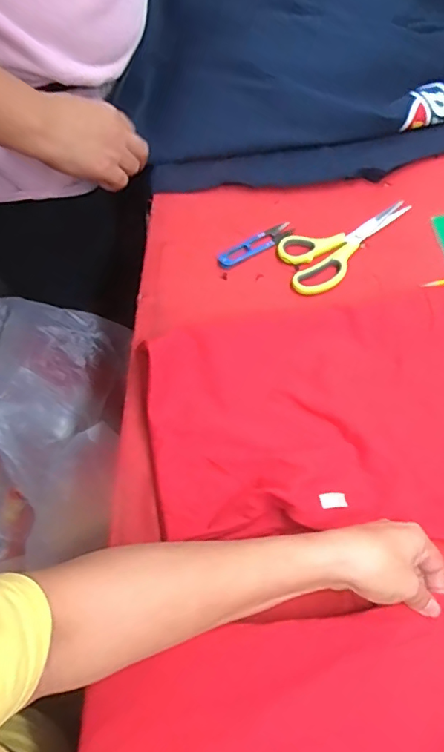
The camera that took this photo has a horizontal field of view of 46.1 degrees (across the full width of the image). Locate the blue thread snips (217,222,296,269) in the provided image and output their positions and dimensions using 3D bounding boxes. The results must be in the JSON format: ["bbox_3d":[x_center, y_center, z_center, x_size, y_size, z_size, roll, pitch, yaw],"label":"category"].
[{"bbox_3d":[0.042,-0.156,0.611,0.109,0.009,0.024,-36,72,-19],"label":"blue thread snips"}]

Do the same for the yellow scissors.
[{"bbox_3d":[0.134,-0.165,0.614,0.084,0.010,0.181,39,68,14],"label":"yellow scissors"}]

